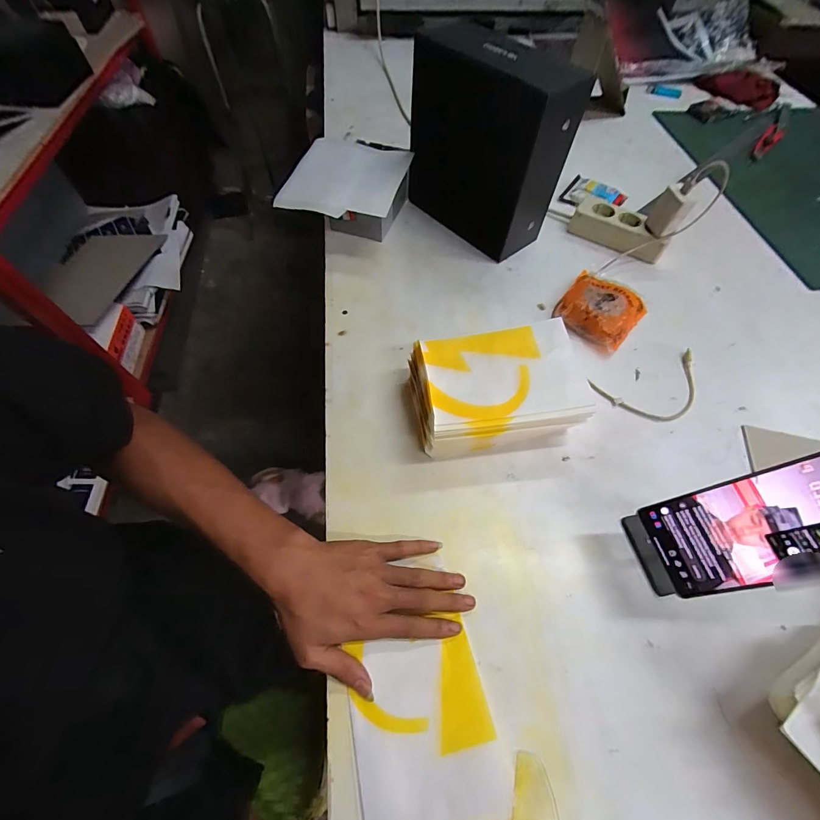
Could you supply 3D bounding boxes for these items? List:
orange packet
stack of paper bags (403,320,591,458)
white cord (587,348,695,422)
[{"bbox_3d":[0.272,-0.145,0.531,0.105,0.034,0.115,35,66,17],"label":"orange packet"},{"bbox_3d":[0.097,-0.023,0.435,0.185,0.077,0.127,-8,62,-5],"label":"stack of paper bags"},{"bbox_3d":[0.315,-0.024,0.476,0.159,0.012,0.079,-16,63,-10],"label":"white cord"}]

